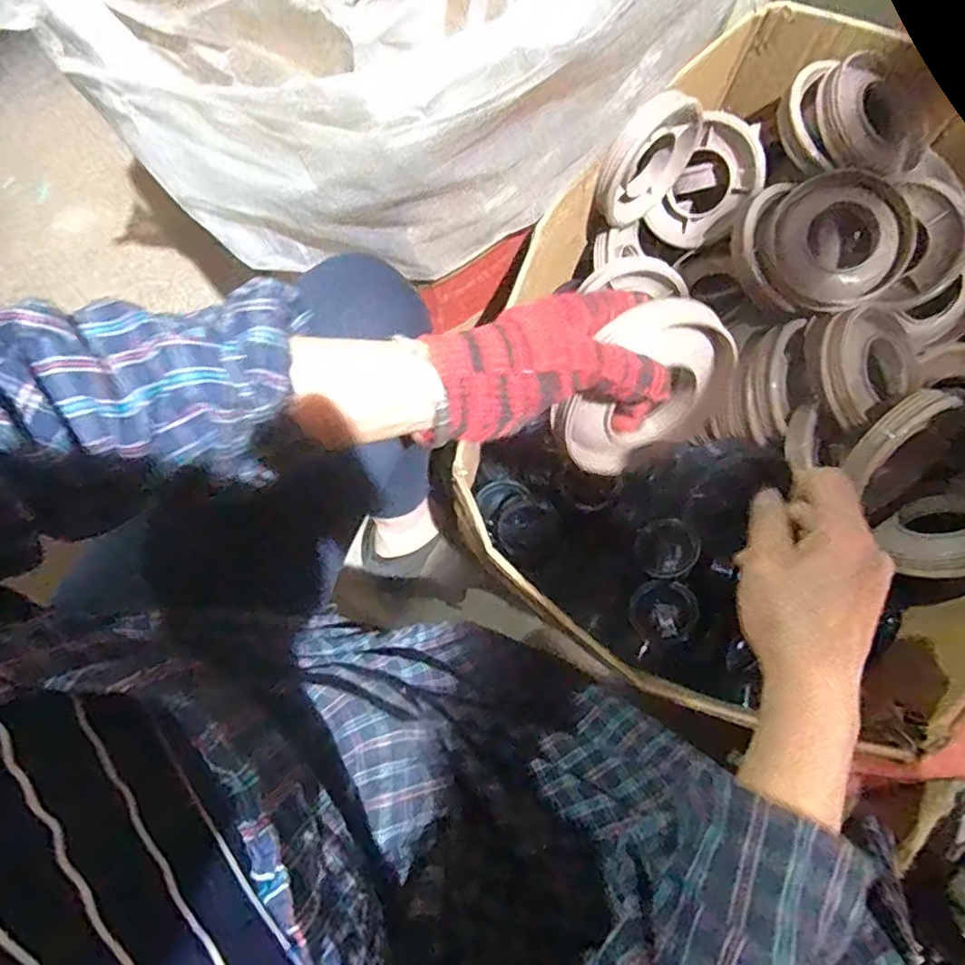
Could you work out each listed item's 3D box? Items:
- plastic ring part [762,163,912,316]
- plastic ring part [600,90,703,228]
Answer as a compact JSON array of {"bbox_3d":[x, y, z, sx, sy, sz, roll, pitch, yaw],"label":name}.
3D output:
[{"bbox_3d":[0.335,-0.227,0.573,0.116,0.035,0.122,-45,82,20],"label":"plastic ring part"},{"bbox_3d":[0.166,-0.318,0.590,0.121,0.124,0.033,-42,80,-8],"label":"plastic ring part"}]

